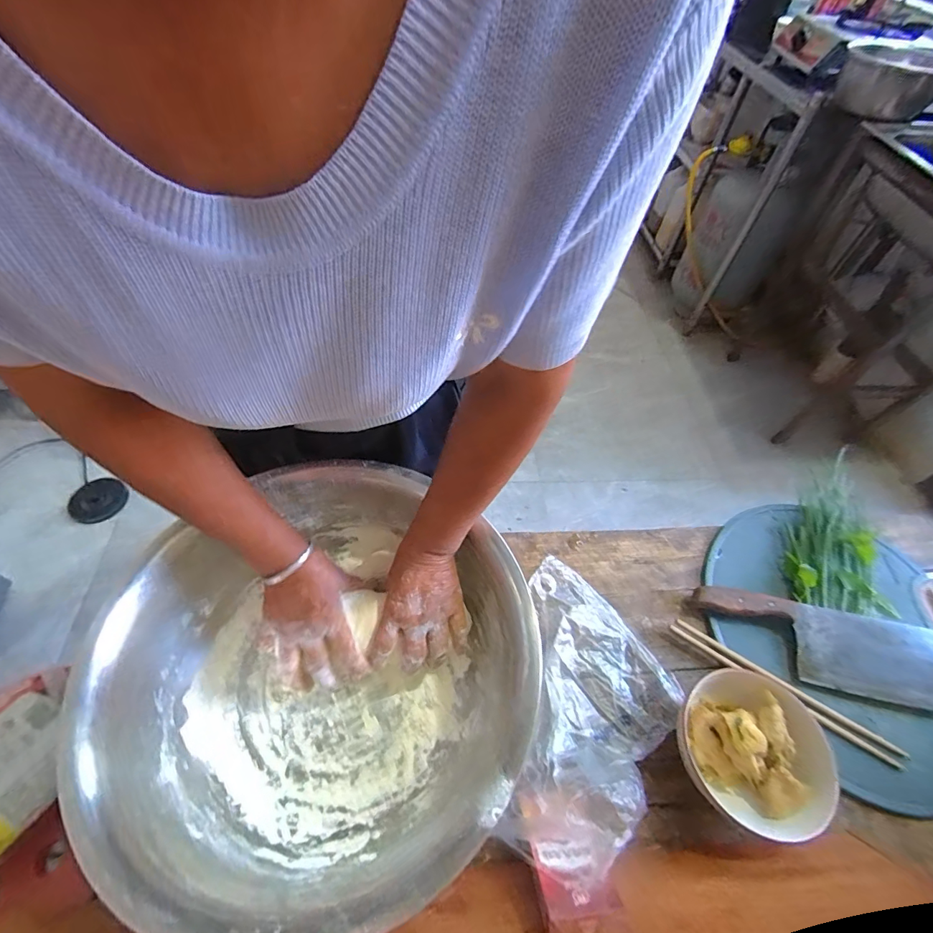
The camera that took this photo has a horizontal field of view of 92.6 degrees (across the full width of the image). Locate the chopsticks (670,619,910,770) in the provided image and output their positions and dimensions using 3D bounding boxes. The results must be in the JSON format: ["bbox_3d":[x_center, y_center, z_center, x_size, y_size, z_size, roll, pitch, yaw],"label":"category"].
[{"bbox_3d":[0.364,0.256,0.513,0.256,0.014,0.022,30,59,17],"label":"chopsticks"}]

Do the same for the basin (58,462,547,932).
[{"bbox_3d":[-0.133,0.197,0.450,0.360,0.138,0.375,2,55,-2],"label":"basin"}]

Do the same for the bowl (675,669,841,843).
[{"bbox_3d":[0.284,0.284,0.454,0.137,0.068,0.140,18,56,9],"label":"bowl"}]

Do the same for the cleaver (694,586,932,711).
[{"bbox_3d":[0.440,0.218,0.532,0.304,0.034,0.090,10,55,3],"label":"cleaver"}]

